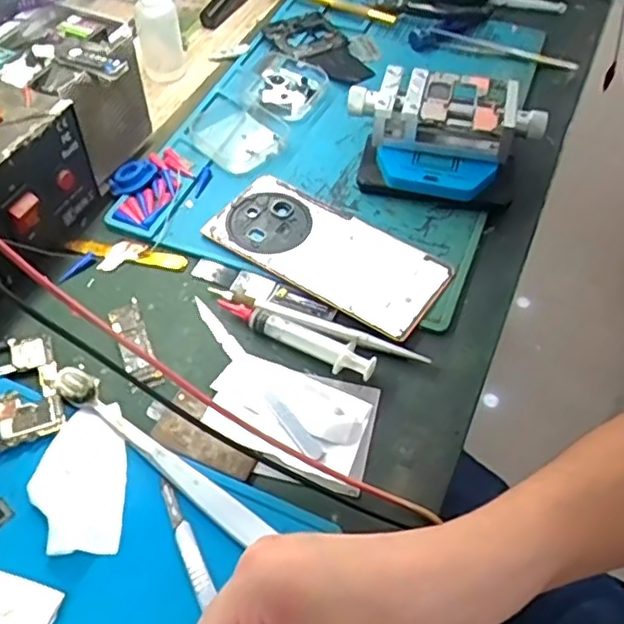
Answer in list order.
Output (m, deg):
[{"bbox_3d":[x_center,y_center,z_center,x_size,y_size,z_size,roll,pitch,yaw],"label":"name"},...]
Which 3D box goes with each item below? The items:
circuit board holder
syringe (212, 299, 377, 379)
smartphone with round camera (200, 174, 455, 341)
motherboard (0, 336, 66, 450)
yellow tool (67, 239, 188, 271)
[{"bbox_3d":[0.090,-0.125,0.478,0.136,0.059,0.089,17,53,9],"label":"circuit board holder"},{"bbox_3d":[-0.010,0.012,0.397,0.105,0.011,0.020,25,55,15],"label":"syringe"},{"bbox_3d":[0.010,-0.043,0.444,0.159,0.008,0.076,31,57,19],"label":"smartphone with round camera"},{"bbox_3d":[-0.166,0.043,0.375,0.044,0.005,0.071,-13,54,-14],"label":"motherboard"},{"bbox_3d":[-0.124,-0.040,0.445,0.083,0.004,0.014,12,53,5],"label":"yellow tool"}]

